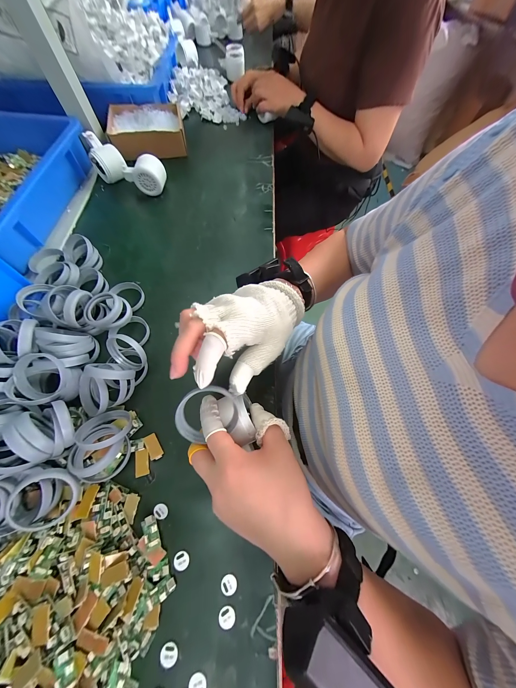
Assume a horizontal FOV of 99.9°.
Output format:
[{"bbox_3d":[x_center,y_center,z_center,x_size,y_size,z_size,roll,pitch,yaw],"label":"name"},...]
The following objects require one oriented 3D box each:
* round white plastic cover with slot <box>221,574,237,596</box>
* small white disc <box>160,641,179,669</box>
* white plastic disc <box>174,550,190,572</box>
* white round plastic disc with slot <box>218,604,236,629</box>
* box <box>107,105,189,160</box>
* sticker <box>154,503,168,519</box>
[{"bbox_3d":[-0.032,0.265,0.237,0.017,0.004,0.017,1,67,-2],"label":"round white plastic cover with slot"},{"bbox_3d":[-0.090,0.315,0.220,0.016,0.004,0.017,1,67,-2],"label":"small white disc"},{"bbox_3d":[-0.087,0.246,0.245,0.018,0.004,0.017,-8,68,-6],"label":"white plastic disc"},{"bbox_3d":[-0.033,0.287,0.227,0.017,0.004,0.016,1,67,-2],"label":"white round plastic disc with slot"},{"bbox_3d":[-0.273,-0.529,0.542,0.166,0.057,0.141,-11,68,-7],"label":"box"},{"bbox_3d":[-0.116,0.200,0.260,0.017,0.004,0.015,18,68,5],"label":"sticker"}]

